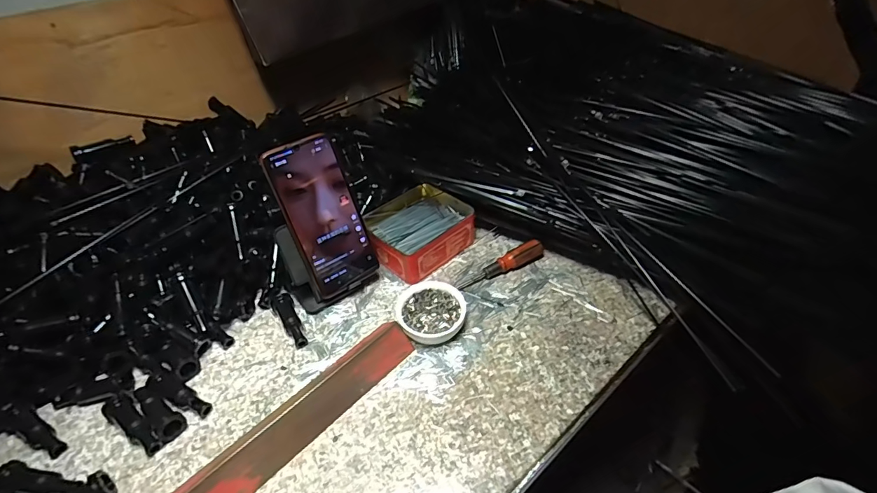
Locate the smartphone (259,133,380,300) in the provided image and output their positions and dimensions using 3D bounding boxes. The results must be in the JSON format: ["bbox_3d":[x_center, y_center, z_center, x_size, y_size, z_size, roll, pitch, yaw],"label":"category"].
[{"bbox_3d":[-0.121,-0.031,0.465,0.076,0.163,0.007,-28,23,-24],"label":"smartphone"}]

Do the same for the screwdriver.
[{"bbox_3d":[0.078,0.021,0.517,0.116,0.024,0.019,-24,46,-21],"label":"screwdriver"}]

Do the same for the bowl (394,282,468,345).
[{"bbox_3d":[-0.007,0.072,0.465,0.072,0.026,0.065,-6,42,-3],"label":"bowl"}]

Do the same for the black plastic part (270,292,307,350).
[{"bbox_3d":[-0.160,0.078,0.471,0.021,0.017,0.073,-27,47,-24],"label":"black plastic part"}]

